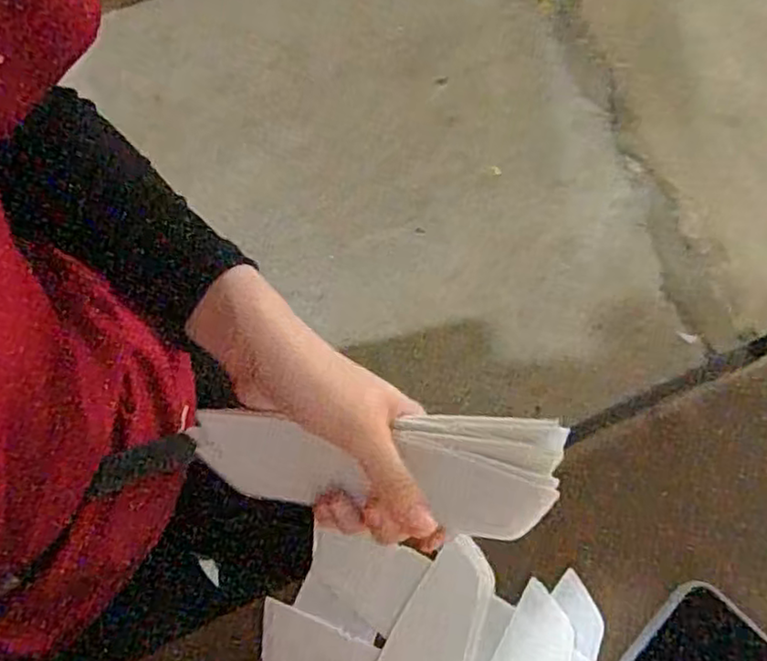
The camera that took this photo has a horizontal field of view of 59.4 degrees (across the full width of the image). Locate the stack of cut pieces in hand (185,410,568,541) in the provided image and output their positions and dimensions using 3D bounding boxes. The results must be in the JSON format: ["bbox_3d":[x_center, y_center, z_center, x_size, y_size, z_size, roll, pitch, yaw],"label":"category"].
[{"bbox_3d":[-0.009,0.067,0.333,0.187,0.028,0.051,1,74,20],"label":"stack of cut pieces in hand"}]

